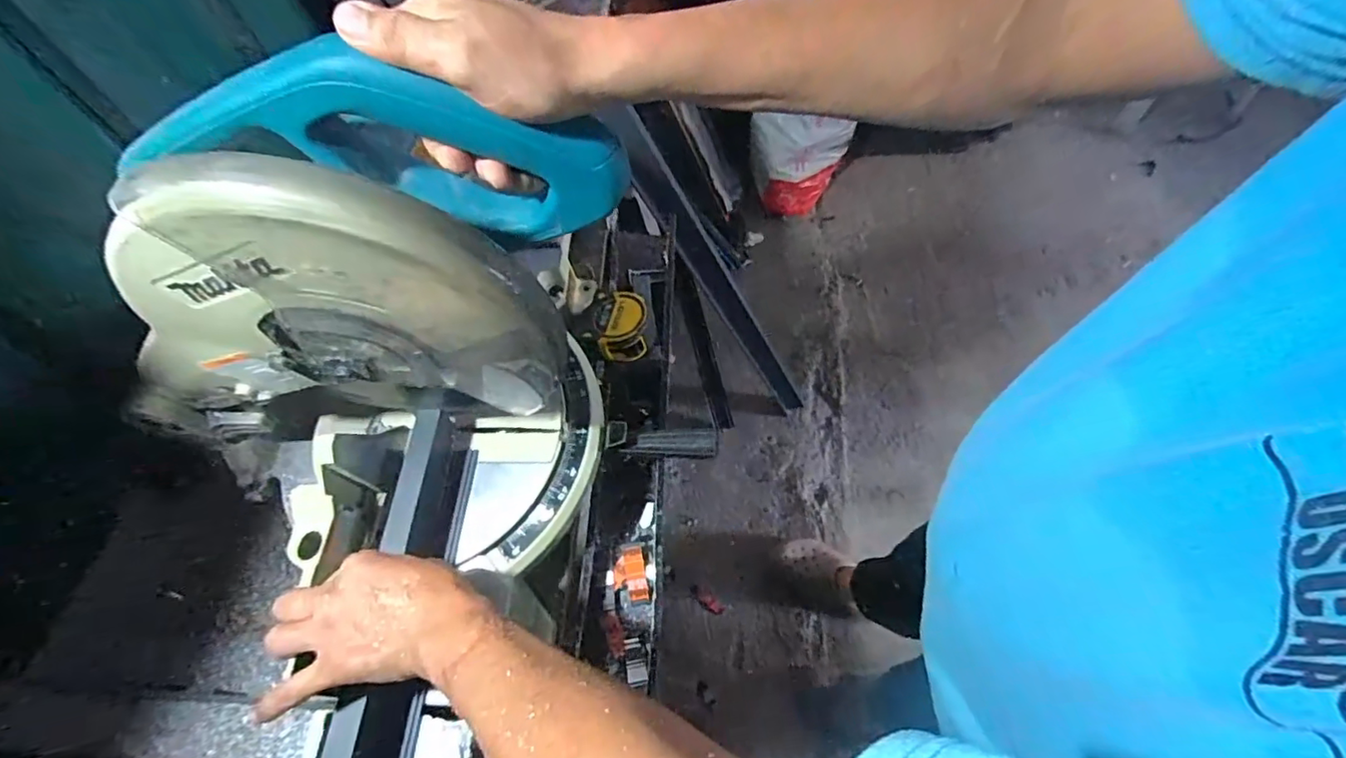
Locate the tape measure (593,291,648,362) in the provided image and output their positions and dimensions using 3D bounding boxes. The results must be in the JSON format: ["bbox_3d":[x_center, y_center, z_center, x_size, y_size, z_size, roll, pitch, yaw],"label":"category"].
[{"bbox_3d":[-0.058,-0.062,0.639,0.061,0.033,0.078,-5,60,2],"label":"tape measure"}]

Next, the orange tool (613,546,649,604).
[{"bbox_3d":[-0.044,0.197,0.573,0.032,0.010,0.051,-11,60,-2],"label":"orange tool"}]

